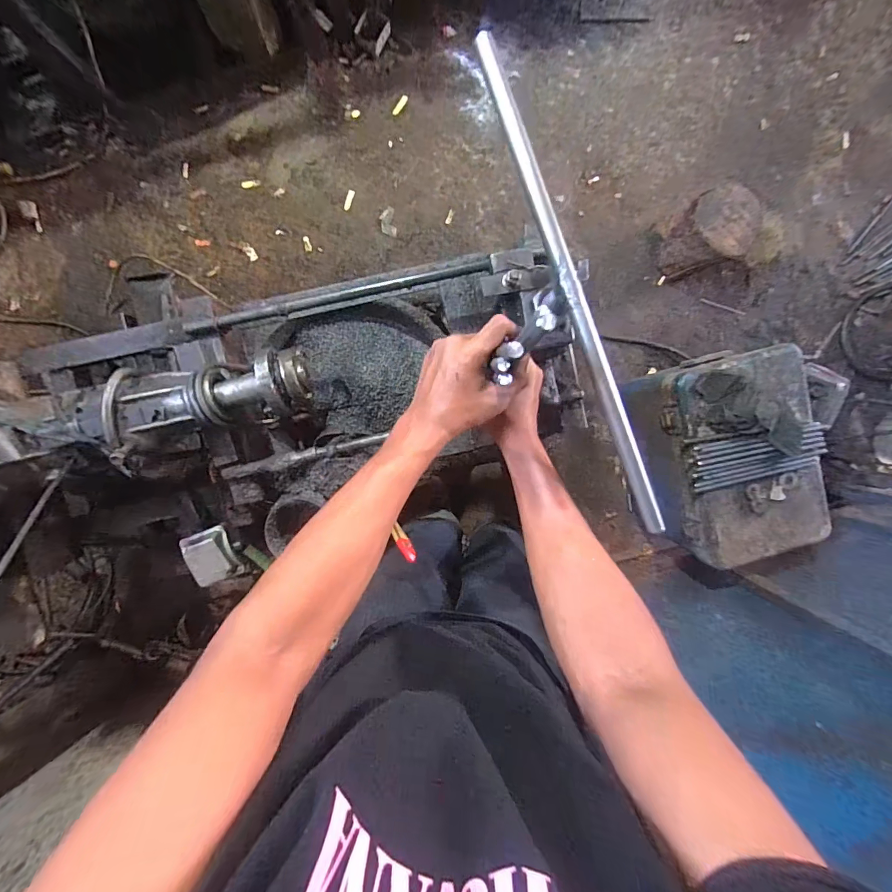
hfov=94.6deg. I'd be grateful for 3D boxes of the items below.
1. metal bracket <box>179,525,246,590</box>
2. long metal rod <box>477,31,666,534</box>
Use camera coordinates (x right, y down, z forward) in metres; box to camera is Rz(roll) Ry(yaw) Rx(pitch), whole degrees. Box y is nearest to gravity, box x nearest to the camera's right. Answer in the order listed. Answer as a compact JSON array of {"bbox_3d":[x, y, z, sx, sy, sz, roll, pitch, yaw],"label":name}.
[{"bbox_3d":[-0.369,0.174,0.648,0.063,0.025,0.085,-29,95,1],"label":"metal bracket"},{"bbox_3d":[0.118,-0.143,0.383,0.017,0.018,0.472,-20,95,0],"label":"long metal rod"}]

